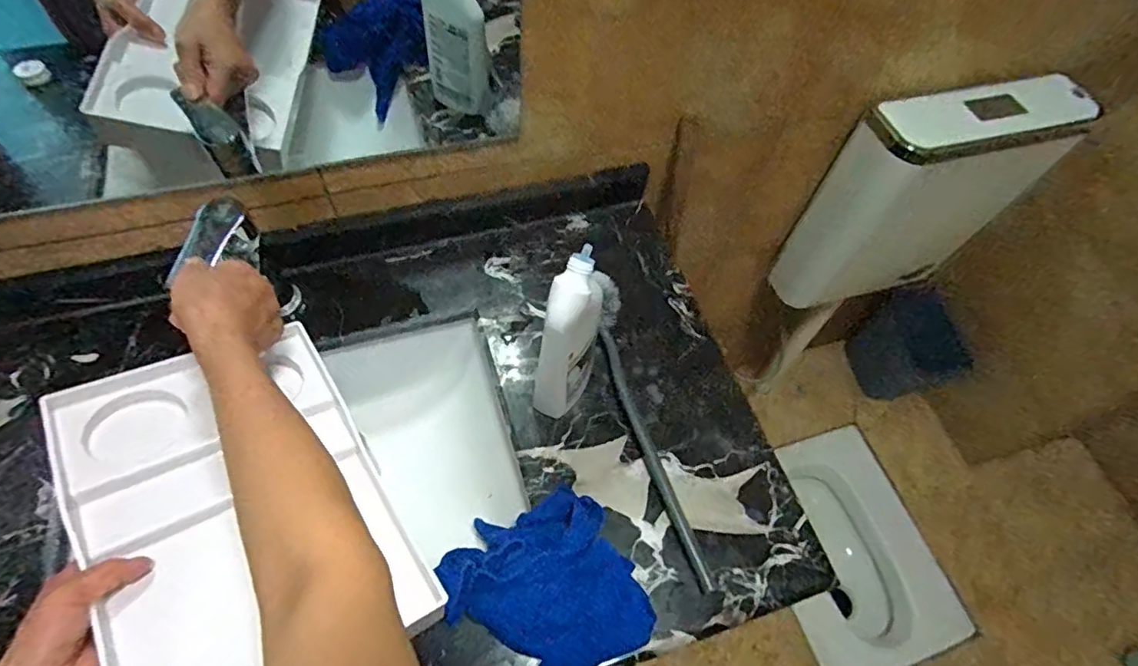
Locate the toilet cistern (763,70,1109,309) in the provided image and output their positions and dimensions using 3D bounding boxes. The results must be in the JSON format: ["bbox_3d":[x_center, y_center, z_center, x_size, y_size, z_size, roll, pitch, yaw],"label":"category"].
[{"bbox_3d":[0.568,-0.196,0.977,0.328,0.463,0.147,-14,62,-13],"label":"toilet cistern"}]

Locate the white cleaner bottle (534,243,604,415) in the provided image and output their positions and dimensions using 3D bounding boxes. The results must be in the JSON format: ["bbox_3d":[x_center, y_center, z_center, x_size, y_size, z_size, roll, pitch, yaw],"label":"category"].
[{"bbox_3d":[0.003,0.017,0.552,0.054,0.219,0.091,12,59,2],"label":"white cleaner bottle"}]

